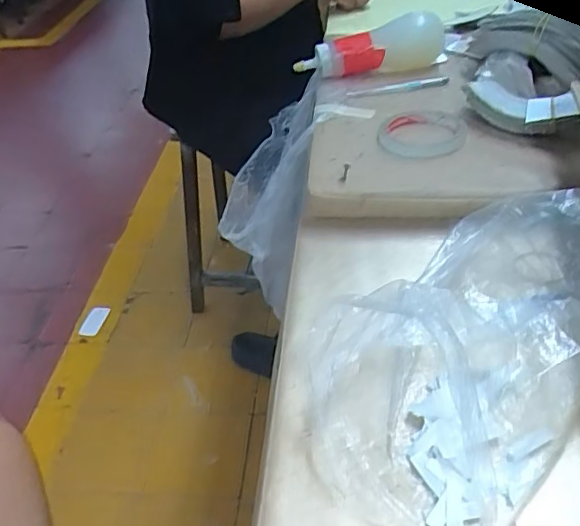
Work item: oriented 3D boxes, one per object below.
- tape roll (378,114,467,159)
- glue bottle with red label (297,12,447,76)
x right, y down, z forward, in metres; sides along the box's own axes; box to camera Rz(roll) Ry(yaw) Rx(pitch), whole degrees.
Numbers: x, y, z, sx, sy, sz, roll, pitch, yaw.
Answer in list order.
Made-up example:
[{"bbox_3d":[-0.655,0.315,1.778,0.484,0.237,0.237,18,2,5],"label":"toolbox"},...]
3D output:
[{"bbox_3d":[0.153,-0.148,0.682,0.097,0.021,0.097,-3,39,3],"label":"tape roll"},{"bbox_3d":[0.122,-0.301,0.829,0.224,0.053,0.062,-17,41,-14],"label":"glue bottle with red label"}]

